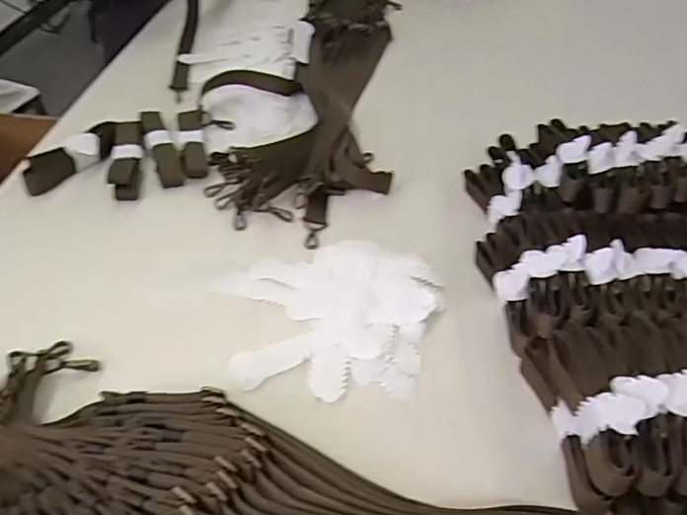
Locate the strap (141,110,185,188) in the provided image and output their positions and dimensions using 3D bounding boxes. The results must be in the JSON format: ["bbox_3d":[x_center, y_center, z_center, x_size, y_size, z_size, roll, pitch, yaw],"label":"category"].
[{"bbox_3d":[-0.313,-0.191,0.982,0.039,0.033,0.200,-16,47,-19],"label":"strap"}]

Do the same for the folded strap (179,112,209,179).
[{"bbox_3d":[-0.262,-0.206,0.997,0.040,0.032,0.189,-8,45,-12],"label":"folded strap"}]

